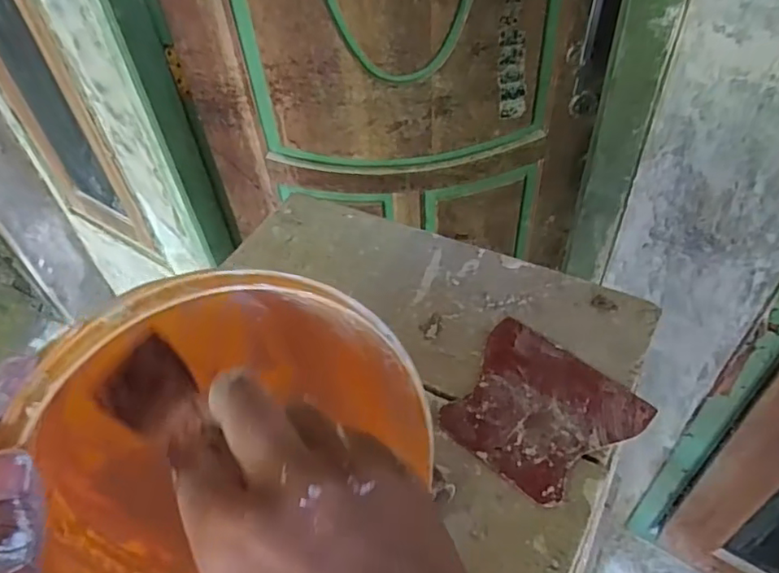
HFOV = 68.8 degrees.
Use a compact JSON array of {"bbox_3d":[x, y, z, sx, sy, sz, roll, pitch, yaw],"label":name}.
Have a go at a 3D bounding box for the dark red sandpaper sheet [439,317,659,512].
[{"bbox_3d":[0.099,0.083,0.384,0.114,0.007,0.101,33,58,30],"label":"dark red sandpaper sheet"}]

